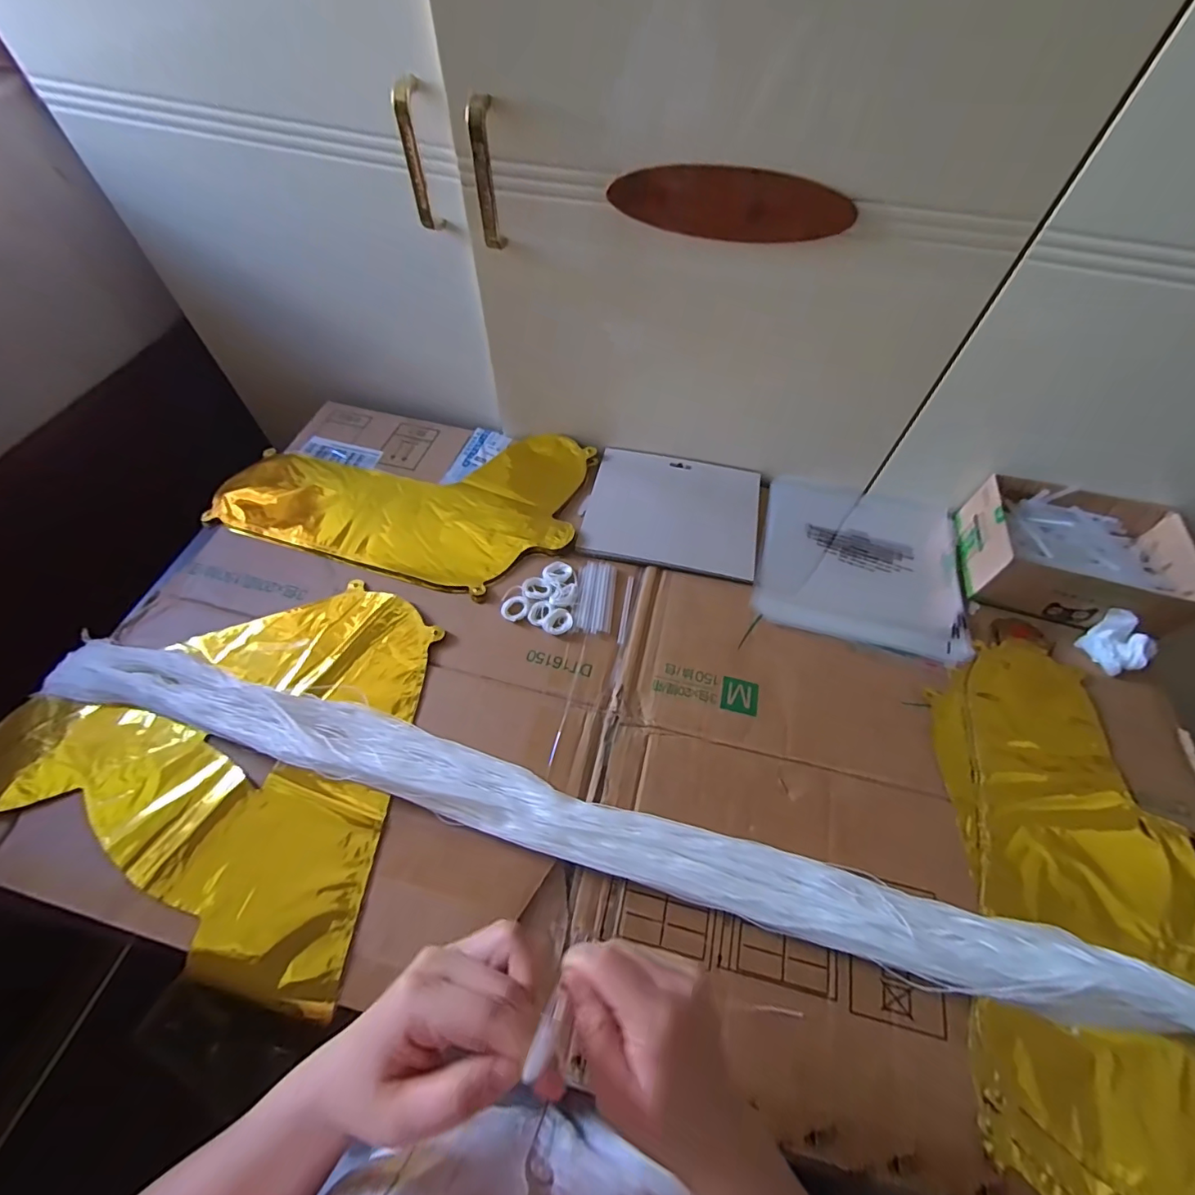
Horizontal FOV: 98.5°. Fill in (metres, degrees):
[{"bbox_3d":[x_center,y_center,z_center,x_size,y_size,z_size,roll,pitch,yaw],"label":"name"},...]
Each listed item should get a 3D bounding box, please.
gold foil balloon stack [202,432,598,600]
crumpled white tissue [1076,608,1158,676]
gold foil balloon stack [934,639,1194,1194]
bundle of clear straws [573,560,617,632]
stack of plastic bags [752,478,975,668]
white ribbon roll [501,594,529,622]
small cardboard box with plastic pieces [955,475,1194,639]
[{"bbox_3d":[-0.217,-0.134,0.594,0.389,0.011,0.237,15,59,8],"label":"gold foil balloon stack"},{"bbox_3d":[0.502,0.045,0.496,0.040,0.039,0.050,-31,64,-19],"label":"crumpled white tissue"},{"bbox_3d":[0.392,0.239,0.396,0.231,0.042,0.446,10,58,5],"label":"gold foil balloon stack"},{"bbox_3d":[-0.002,-0.002,0.524,0.039,0.004,0.084,5,58,1],"label":"bundle of clear straws"},{"bbox_3d":[0.287,-0.043,0.565,0.213,0.014,0.217,13,59,6],"label":"stack of plastic bags"},{"bbox_3d":[-0.081,0.010,0.511,0.027,0.006,0.027,1,58,-1],"label":"white ribbon roll"},{"bbox_3d":[0.487,-0.044,0.536,0.182,0.068,0.139,12,59,6],"label":"small cardboard box with plastic pieces"}]

